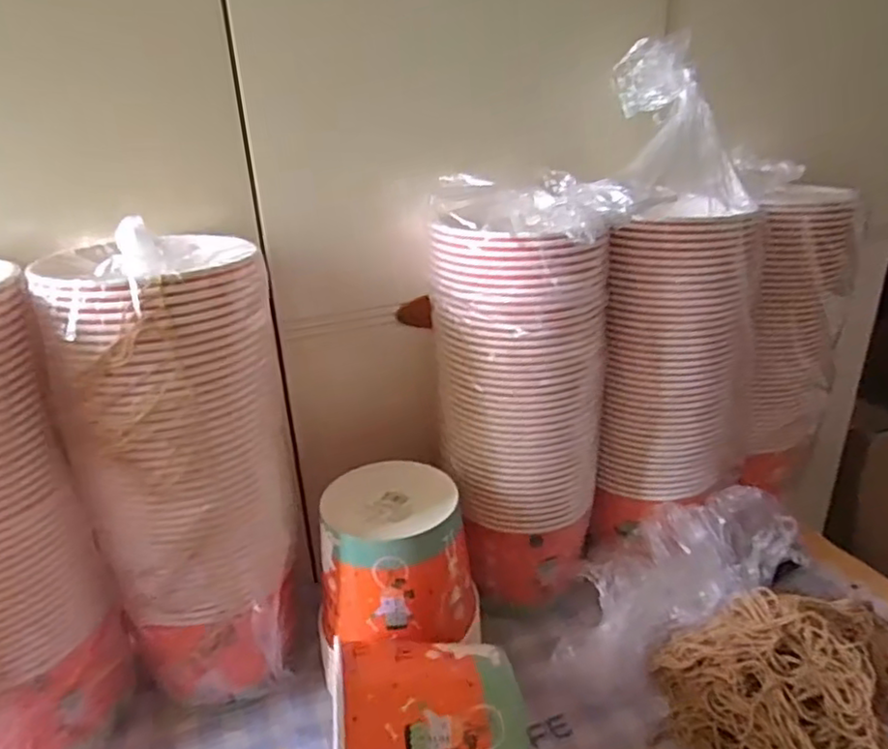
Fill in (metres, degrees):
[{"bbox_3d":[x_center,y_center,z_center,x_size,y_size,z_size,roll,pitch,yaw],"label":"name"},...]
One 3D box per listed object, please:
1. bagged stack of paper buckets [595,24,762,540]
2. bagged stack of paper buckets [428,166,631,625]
[{"bbox_3d":[0.233,-0.046,0.632,0.161,0.471,0.173,6,26,18],"label":"bagged stack of paper buckets"},{"bbox_3d":[0.076,0.033,0.651,0.171,0.427,0.134,0,24,4],"label":"bagged stack of paper buckets"}]

